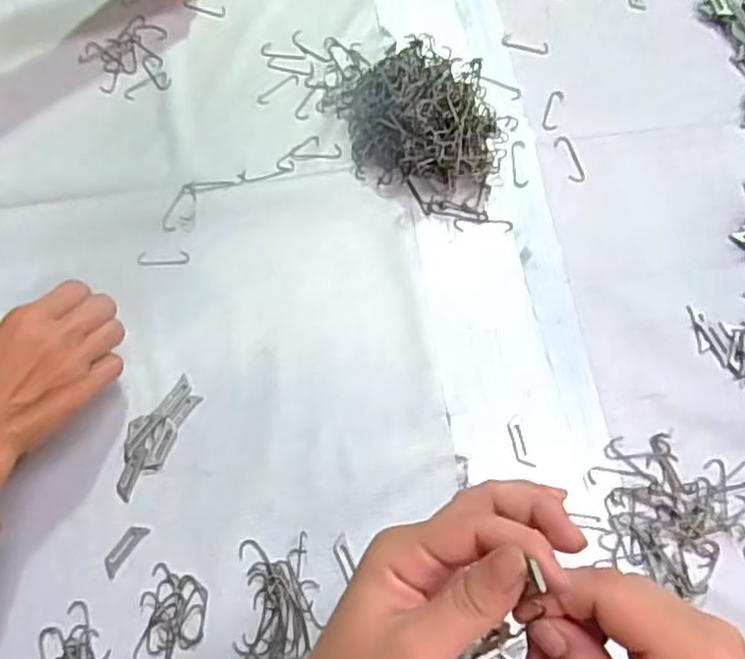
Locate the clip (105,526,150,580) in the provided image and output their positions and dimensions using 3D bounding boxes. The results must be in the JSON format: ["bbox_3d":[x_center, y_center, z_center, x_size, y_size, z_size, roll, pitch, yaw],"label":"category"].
[{"bbox_3d":[-0.160,0.141,0.450,0.012,0.004,0.036,32,71,15],"label":"clip"}]

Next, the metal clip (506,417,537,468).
[{"bbox_3d":[0.099,0.075,0.469,0.011,0.004,0.036,-10,66,-2],"label":"metal clip"}]

